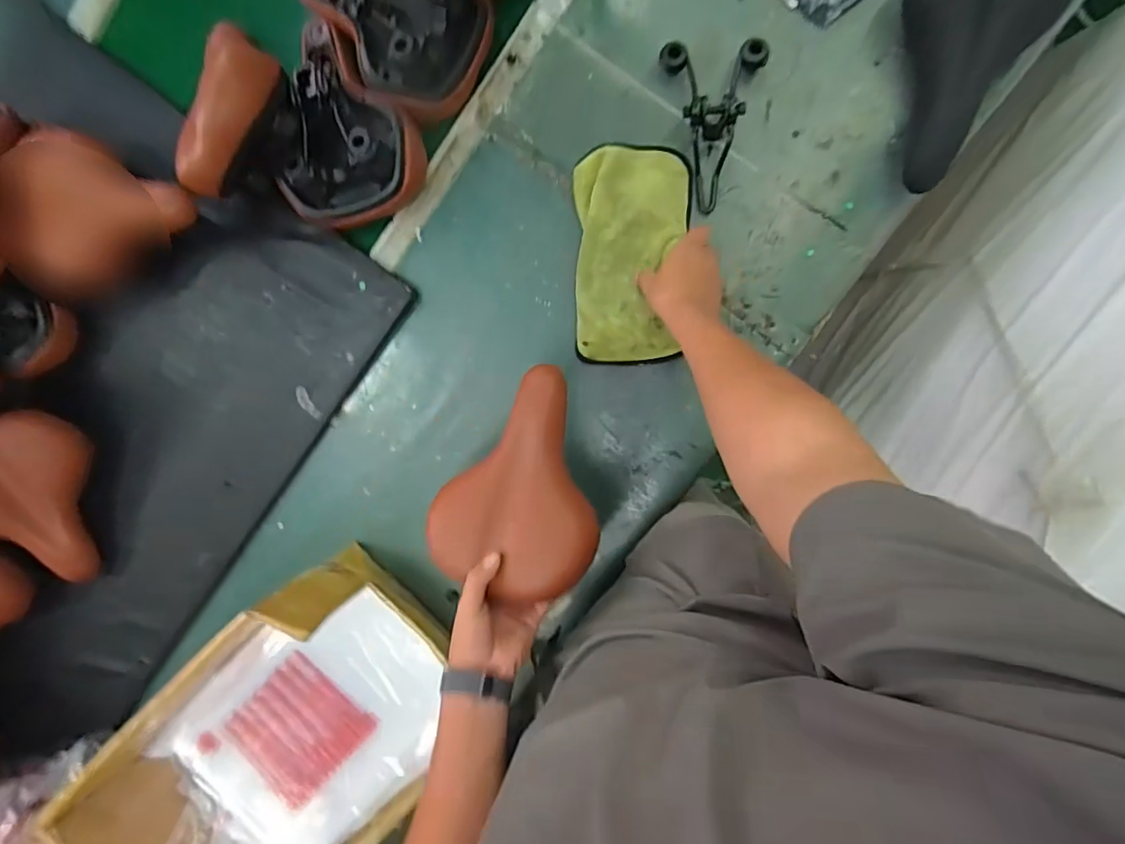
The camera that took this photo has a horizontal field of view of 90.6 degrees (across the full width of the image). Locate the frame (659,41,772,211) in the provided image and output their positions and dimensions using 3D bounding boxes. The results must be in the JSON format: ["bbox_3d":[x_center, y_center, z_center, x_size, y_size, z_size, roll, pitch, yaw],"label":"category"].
[{"bbox_3d":[0.185,-0.366,0.682,0.126,0.050,0.198,0,95,6],"label":"frame"}]

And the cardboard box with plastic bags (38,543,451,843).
[{"bbox_3d":[-0.345,0.419,0.706,0.423,0.204,0.303,-45,90,8],"label":"cardboard box with plastic bags"}]

